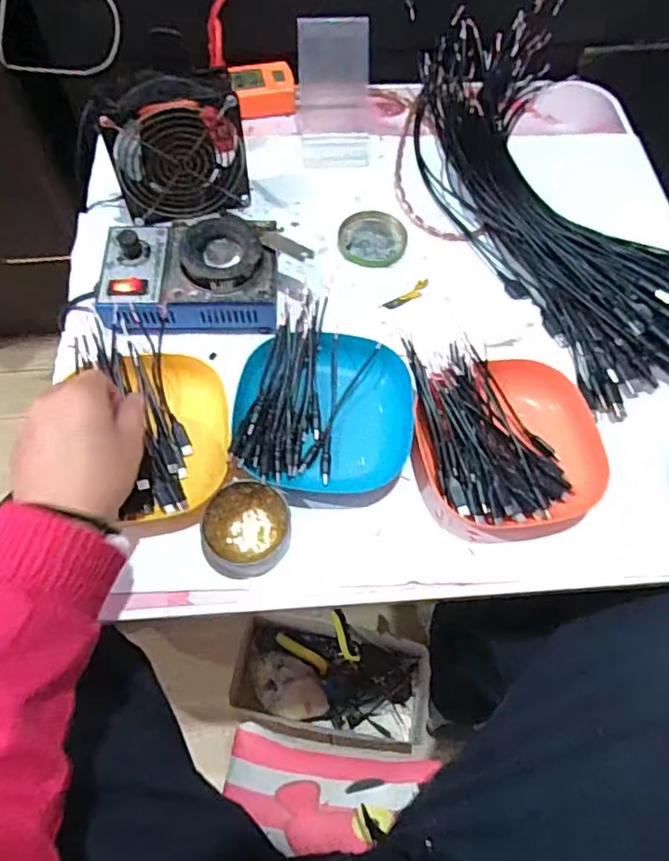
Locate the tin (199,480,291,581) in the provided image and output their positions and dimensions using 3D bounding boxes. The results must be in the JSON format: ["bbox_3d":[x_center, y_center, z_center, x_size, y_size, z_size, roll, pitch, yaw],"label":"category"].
[{"bbox_3d":[-0.063,0.072,0.429,0.061,0.024,0.070,-4,65,-3],"label":"tin"}]

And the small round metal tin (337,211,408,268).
[{"bbox_3d":[0.038,-0.189,0.577,0.066,0.010,0.058,1,65,-1],"label":"small round metal tin"}]

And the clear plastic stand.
[{"bbox_3d":[0.001,-0.349,0.609,0.075,0.090,0.100,-2,65,-3],"label":"clear plastic stand"}]

